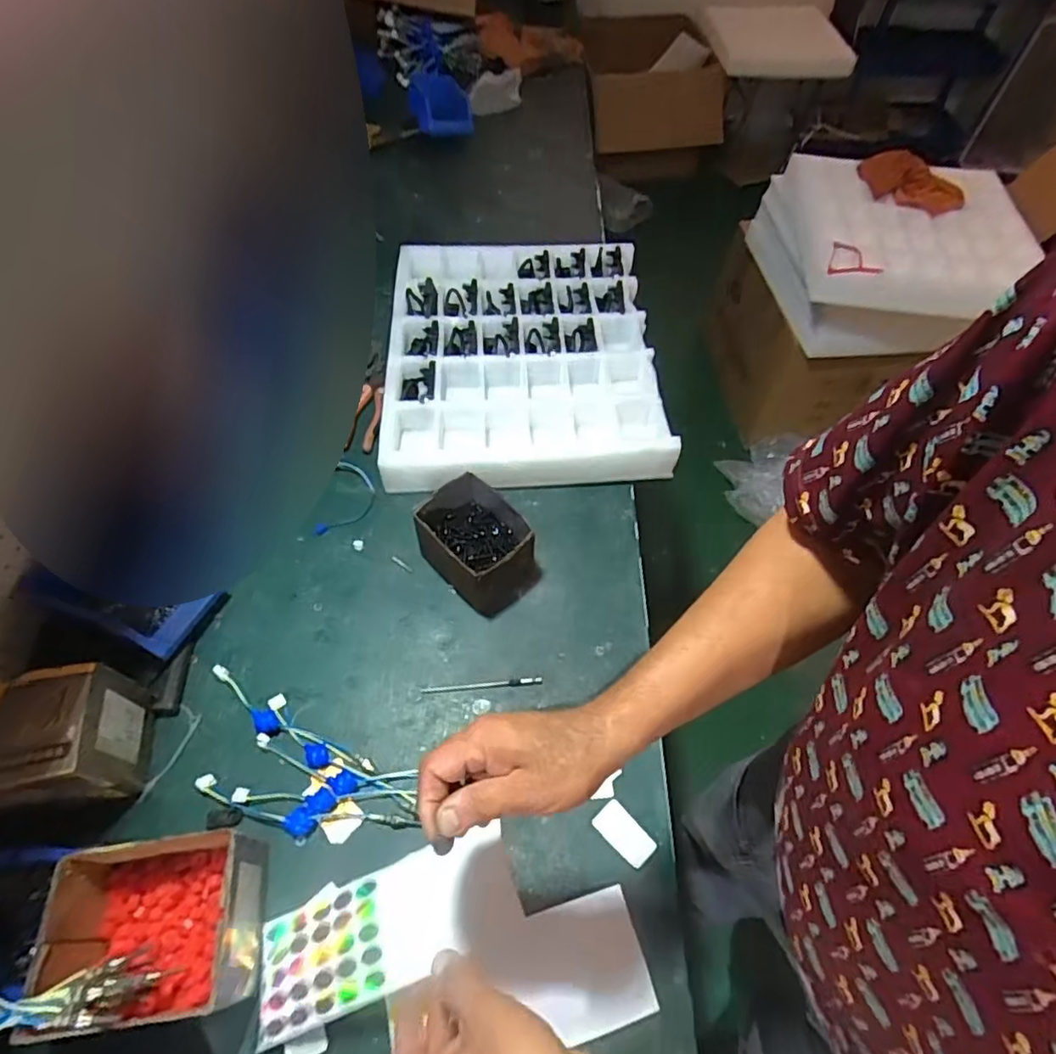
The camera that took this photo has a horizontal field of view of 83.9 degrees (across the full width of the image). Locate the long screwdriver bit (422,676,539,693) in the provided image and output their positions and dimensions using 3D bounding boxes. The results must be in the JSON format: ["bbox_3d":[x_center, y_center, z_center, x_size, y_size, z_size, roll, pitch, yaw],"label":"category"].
[{"bbox_3d":[-0.055,0.193,0.716,0.144,0.005,0.009,-4,57,-4],"label":"long screwdriver bit"}]

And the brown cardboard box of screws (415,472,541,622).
[{"bbox_3d":[-0.063,0.021,0.777,0.117,0.097,0.152,-38,65,-23],"label":"brown cardboard box of screws"}]

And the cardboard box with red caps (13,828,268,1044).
[{"bbox_3d":[-0.335,0.360,0.527,0.160,0.092,0.136,-5,57,-5],"label":"cardboard box with red caps"}]

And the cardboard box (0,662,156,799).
[{"bbox_3d":[-0.494,0.217,0.590,0.161,0.121,0.114,-6,57,-6],"label":"cardboard box"}]

